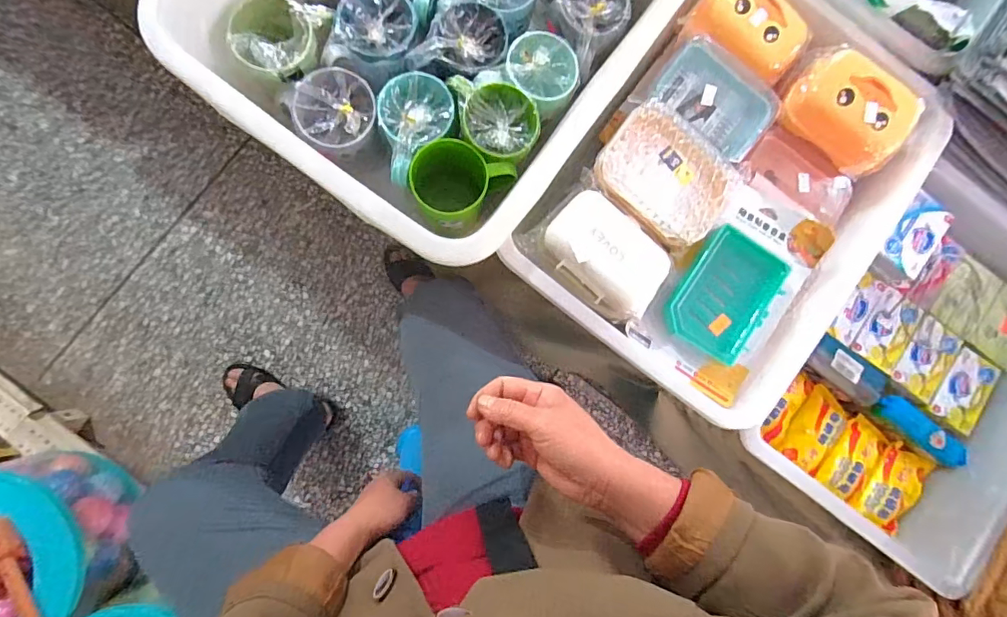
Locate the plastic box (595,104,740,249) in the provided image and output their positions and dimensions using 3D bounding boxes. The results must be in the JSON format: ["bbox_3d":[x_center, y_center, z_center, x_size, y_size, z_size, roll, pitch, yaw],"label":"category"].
[{"bbox_3d":[0.164,-0.132,0.490,0.133,0.042,0.097,38,96,-7],"label":"plastic box"}]

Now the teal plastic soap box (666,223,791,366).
[{"bbox_3d":[0.229,-0.014,0.504,0.088,0.037,0.126,32,84,-2],"label":"teal plastic soap box"}]

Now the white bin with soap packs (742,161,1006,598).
[{"bbox_3d":[0.504,0.066,0.586,0.311,0.089,0.429,37,84,-1],"label":"white bin with soap packs"}]

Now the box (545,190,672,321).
[{"bbox_3d":[0.105,-0.054,0.489,0.124,0.038,0.090,39,84,-1],"label":"box"}]

